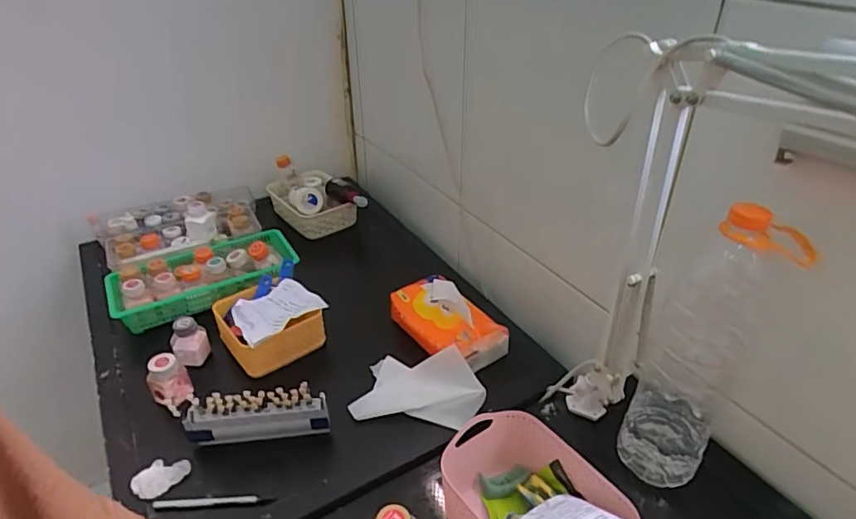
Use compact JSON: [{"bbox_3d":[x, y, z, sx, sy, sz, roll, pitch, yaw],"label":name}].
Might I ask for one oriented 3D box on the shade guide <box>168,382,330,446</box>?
[{"bbox_3d":[-0.216,0.187,0.666,0.178,0.077,0.014,-5,34,-7],"label":"shade guide"}]

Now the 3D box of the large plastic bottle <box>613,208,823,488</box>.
[{"bbox_3d":[0.260,0.090,0.527,0.110,0.300,0.081,19,38,26],"label":"large plastic bottle"}]

